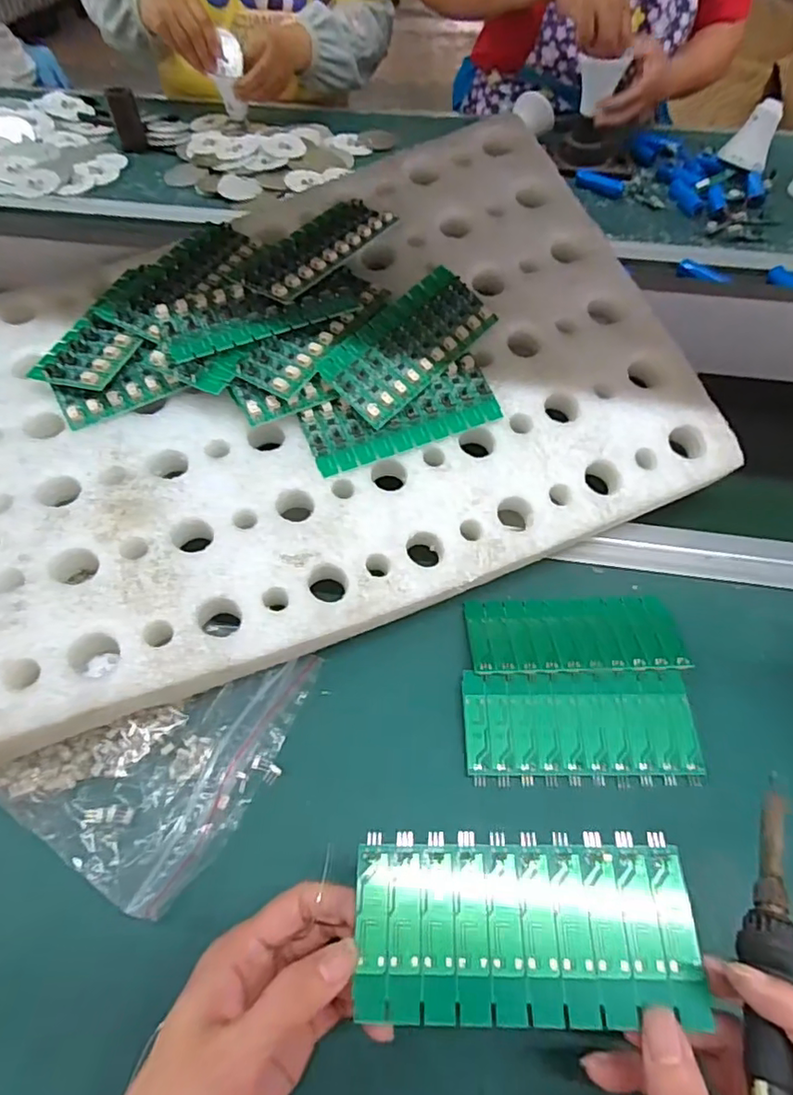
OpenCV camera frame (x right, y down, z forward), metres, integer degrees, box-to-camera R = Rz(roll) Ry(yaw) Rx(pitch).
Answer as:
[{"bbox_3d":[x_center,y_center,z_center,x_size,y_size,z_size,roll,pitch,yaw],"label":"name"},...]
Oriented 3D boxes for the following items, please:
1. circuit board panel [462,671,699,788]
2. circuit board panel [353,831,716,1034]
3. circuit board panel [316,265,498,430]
[{"bbox_3d":[0.111,0.108,0.353,0.137,0.011,0.063,0,54,0],"label":"circuit board panel"},{"bbox_3d":[0.053,0.157,0.243,0.136,0.005,0.067,-2,54,3],"label":"circuit board panel"},{"bbox_3d":[0.010,-0.152,0.425,0.064,0.008,0.137,43,71,2],"label":"circuit board panel"}]

